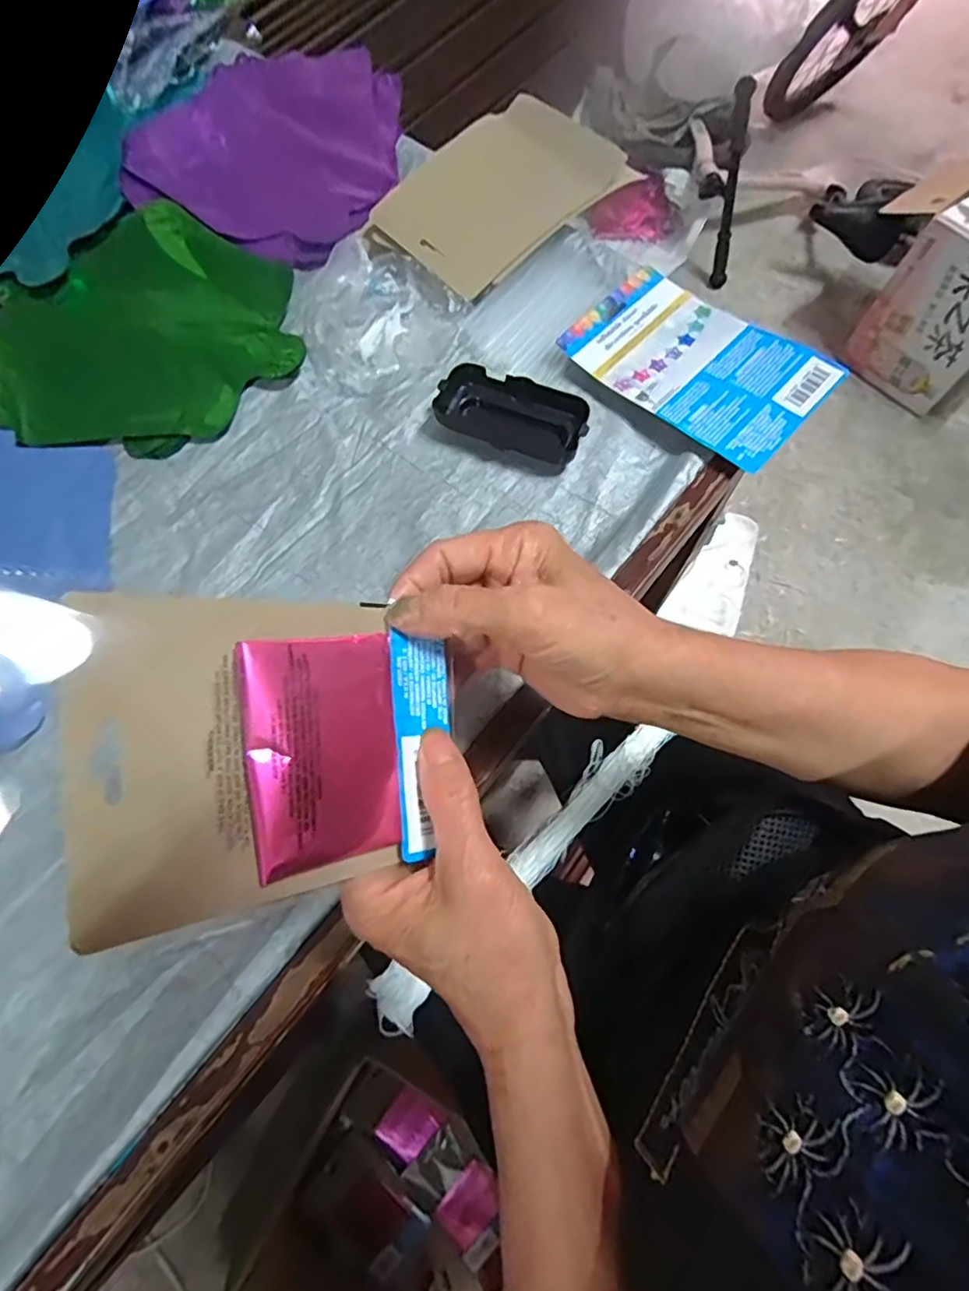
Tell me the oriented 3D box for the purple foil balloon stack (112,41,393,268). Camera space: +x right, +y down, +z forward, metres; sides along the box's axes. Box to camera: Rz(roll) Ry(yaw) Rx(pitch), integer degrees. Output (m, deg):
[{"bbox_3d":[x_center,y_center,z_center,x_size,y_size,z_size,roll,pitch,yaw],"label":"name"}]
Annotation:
[{"bbox_3d":[-0.205,-0.458,0.564,0.257,0.033,0.238,26,74,10],"label":"purple foil balloon stack"}]

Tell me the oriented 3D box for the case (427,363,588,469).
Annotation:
[{"bbox_3d":[0.020,-0.172,0.453,0.113,0.024,0.051,23,73,9],"label":"case"}]

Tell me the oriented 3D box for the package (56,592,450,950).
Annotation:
[{"bbox_3d":[-0.077,0.039,0.241,0.144,0.013,0.112,2,78,-38],"label":"package"}]

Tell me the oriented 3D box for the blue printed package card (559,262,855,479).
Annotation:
[{"bbox_3d":[0.157,-0.213,0.455,0.181,0.010,0.110,40,78,19],"label":"blue printed package card"}]

